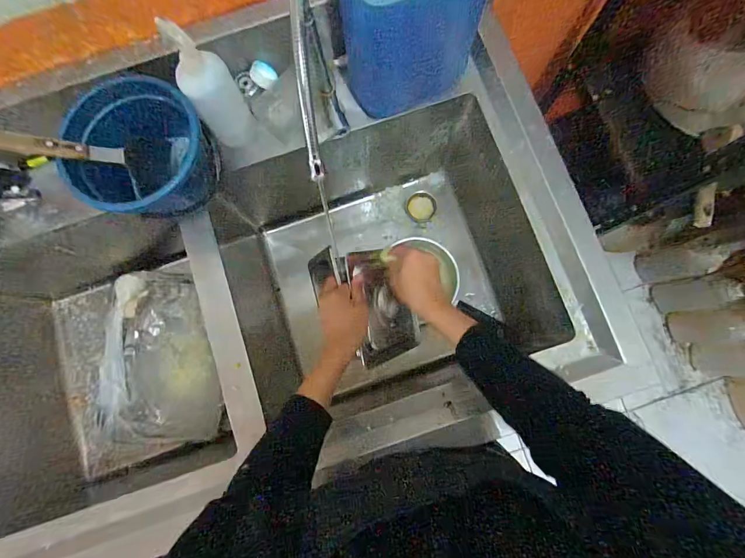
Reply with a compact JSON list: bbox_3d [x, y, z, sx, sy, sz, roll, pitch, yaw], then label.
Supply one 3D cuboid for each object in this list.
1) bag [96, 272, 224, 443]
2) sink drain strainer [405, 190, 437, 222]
[{"bbox_3d":[-0.496,0.183,0.849,0.221,0.089,0.386,-6,82,1],"label":"bag"},{"bbox_3d":[0.117,-0.175,0.877,0.072,0.015,0.072,6,102,10],"label":"sink drain strainer"}]

